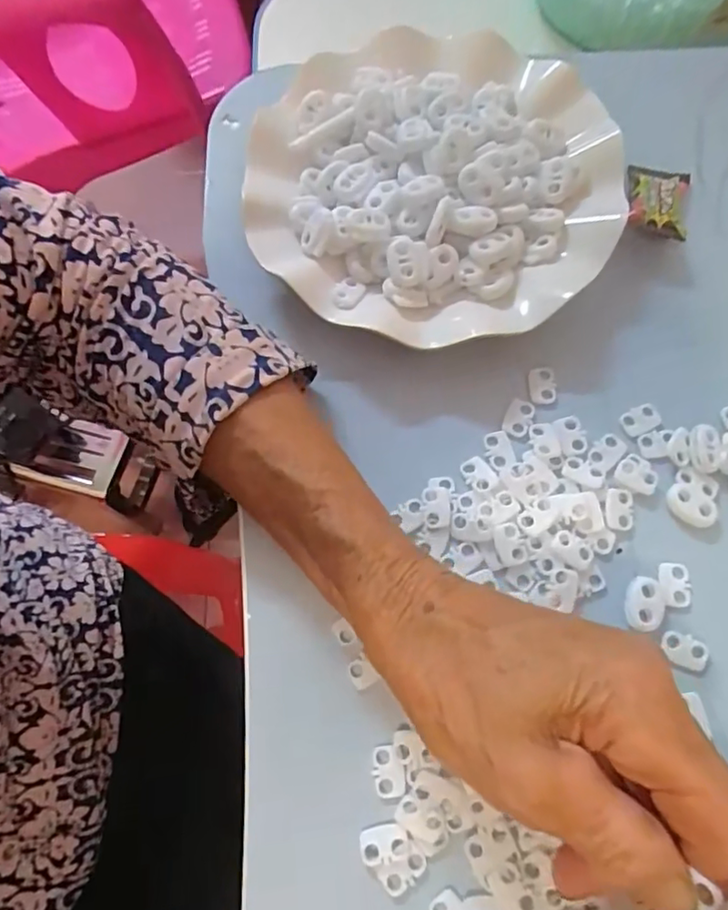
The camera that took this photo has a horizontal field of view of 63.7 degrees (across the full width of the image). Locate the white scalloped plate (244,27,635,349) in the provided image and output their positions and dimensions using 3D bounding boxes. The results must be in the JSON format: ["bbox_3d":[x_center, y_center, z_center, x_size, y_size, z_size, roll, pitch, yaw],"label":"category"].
[{"bbox_3d":[0.033,-0.136,0.296,0.176,0.035,0.177,-1,68,2],"label":"white scalloped plate"}]

